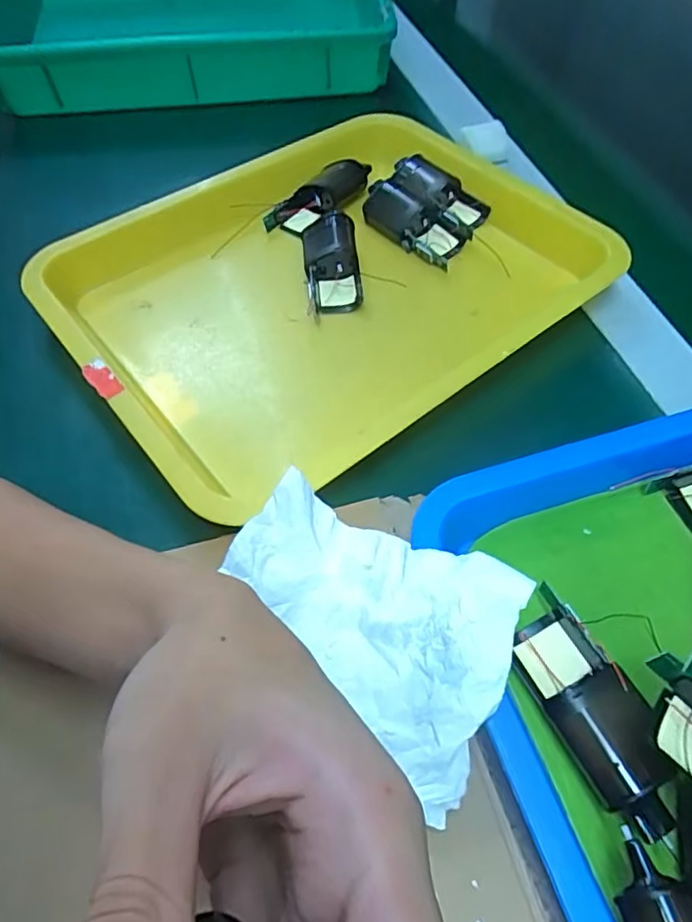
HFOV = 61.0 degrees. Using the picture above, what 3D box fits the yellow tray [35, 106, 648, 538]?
[{"bbox_3d":[-0.010,-0.125,0.400,0.341,0.040,0.251,-33,62,-20],"label":"yellow tray"}]

